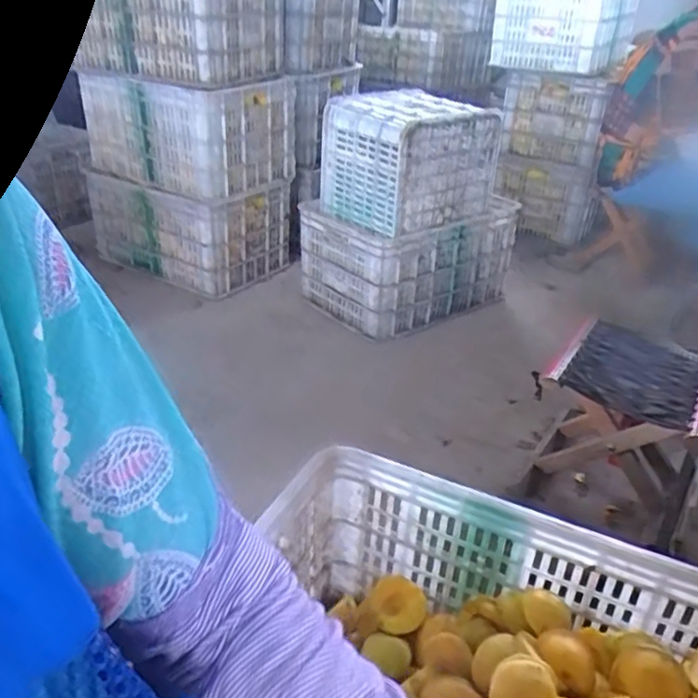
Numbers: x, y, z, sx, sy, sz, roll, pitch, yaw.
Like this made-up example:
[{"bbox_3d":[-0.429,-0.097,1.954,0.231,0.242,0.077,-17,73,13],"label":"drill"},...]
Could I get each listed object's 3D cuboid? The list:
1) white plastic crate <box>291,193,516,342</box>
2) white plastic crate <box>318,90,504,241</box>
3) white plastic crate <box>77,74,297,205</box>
[{"bbox_3d":[0.165,-0.243,1.770,0.497,0.293,0.330,-22,38,-35],"label":"white plastic crate"},{"bbox_3d":[0.145,-0.475,1.612,0.339,0.265,0.319,-25,40,-38],"label":"white plastic crate"},{"bbox_3d":[-0.419,-0.584,1.741,0.459,0.259,0.317,11,31,15],"label":"white plastic crate"}]

